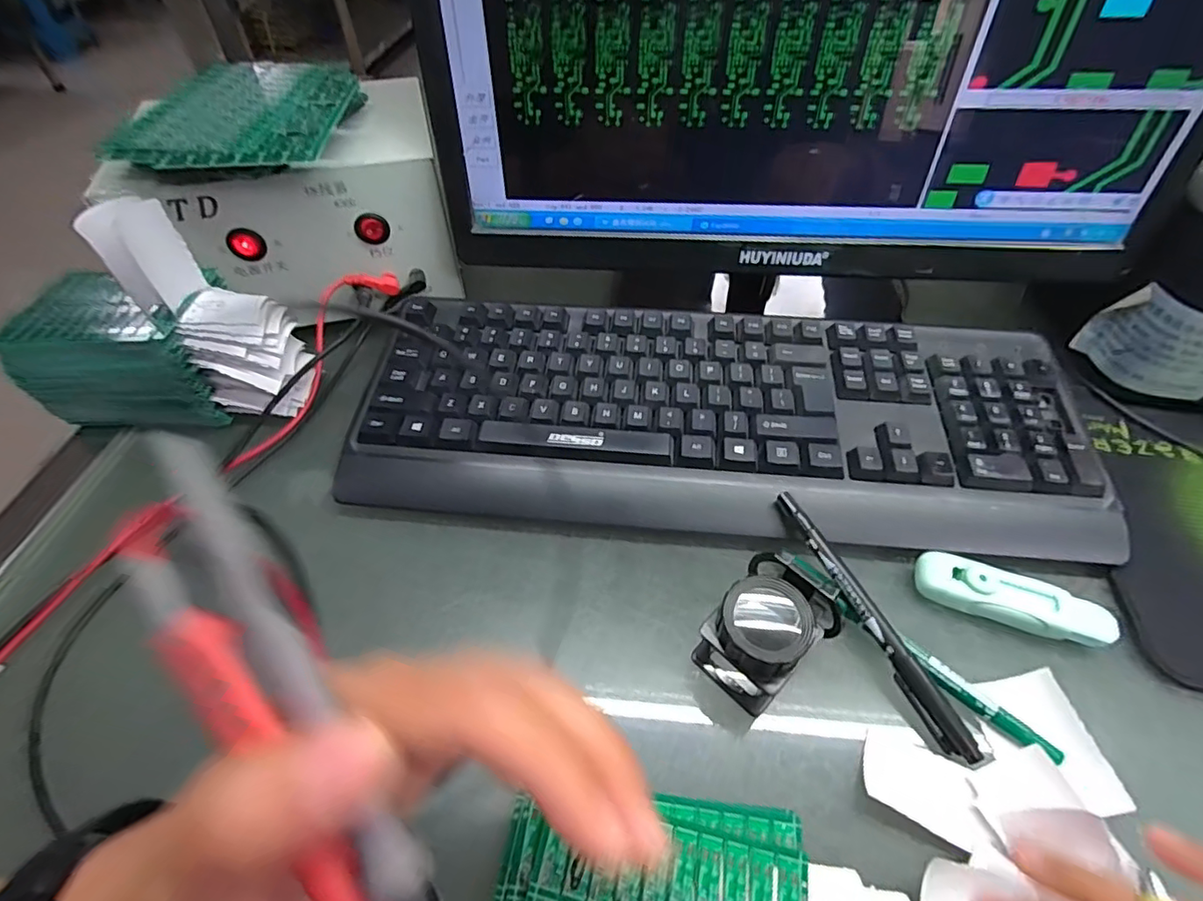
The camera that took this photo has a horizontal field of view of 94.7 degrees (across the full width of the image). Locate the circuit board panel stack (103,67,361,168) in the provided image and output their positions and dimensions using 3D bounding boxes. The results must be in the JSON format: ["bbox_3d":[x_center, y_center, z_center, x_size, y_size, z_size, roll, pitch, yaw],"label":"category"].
[{"bbox_3d":[-0.228,-0.218,0.360,0.110,0.021,0.160,-1,50,0],"label":"circuit board panel stack"}]

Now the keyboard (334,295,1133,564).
[{"bbox_3d":[0.069,-0.021,0.349,0.439,0.043,0.159,4,51,4],"label":"keyboard"}]

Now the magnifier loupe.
[{"bbox_3d":[0.073,0.085,0.253,0.046,0.055,0.040,-34,58,-24],"label":"magnifier loupe"}]

